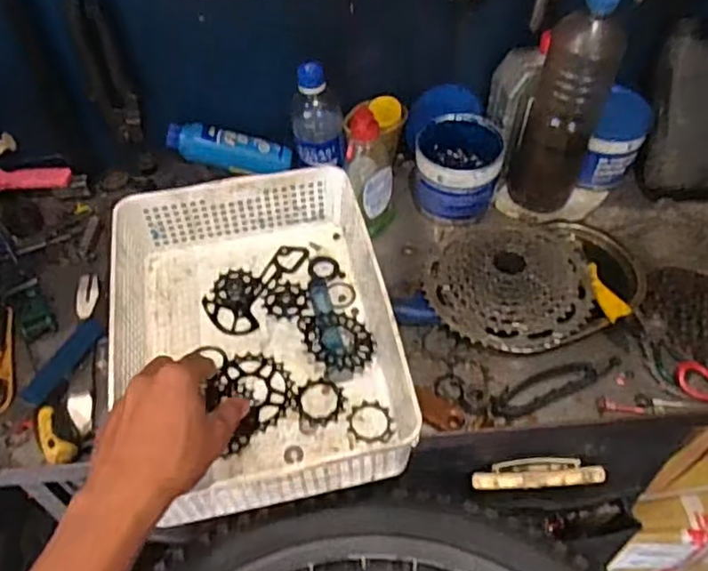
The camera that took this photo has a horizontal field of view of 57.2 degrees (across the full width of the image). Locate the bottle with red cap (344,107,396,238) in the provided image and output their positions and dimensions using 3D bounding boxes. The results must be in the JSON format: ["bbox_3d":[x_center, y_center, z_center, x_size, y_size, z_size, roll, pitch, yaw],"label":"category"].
[{"bbox_3d":[0.019,-0.125,0.732,0.051,0.152,0.055,-2,50,2],"label":"bottle with red cap"}]

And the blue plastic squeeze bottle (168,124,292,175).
[{"bbox_3d":[-0.154,-0.165,0.806,0.150,0.043,0.034,9,49,-13],"label":"blue plastic squeeze bottle"}]

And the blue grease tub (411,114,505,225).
[{"bbox_3d":[0.124,-0.139,0.785,0.100,0.084,0.101,6,51,8],"label":"blue grease tub"}]

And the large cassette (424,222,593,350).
[{"bbox_3d":[0.166,-0.006,0.694,0.173,0.043,0.164,-2,50,2],"label":"large cassette"}]

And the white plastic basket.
[{"bbox_3d":[-0.094,0.039,0.619,0.240,0.093,0.321,-11,50,-6],"label":"white plastic basket"}]

